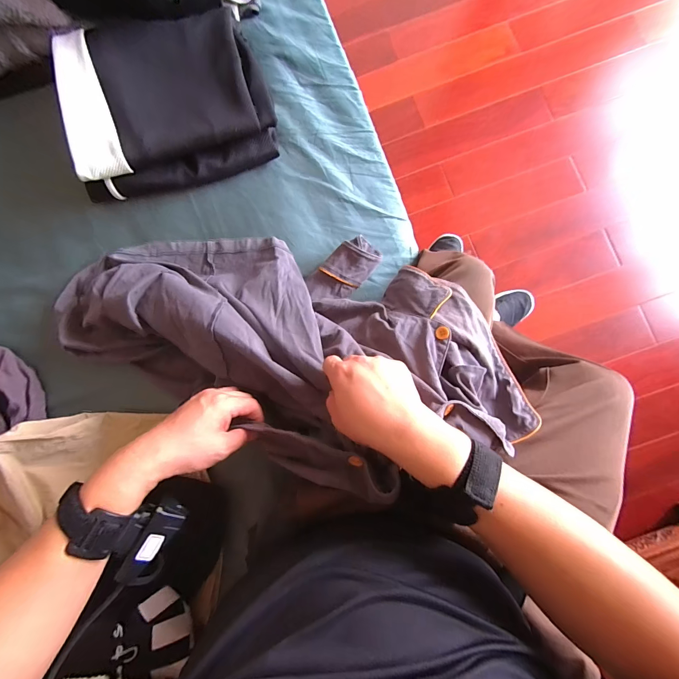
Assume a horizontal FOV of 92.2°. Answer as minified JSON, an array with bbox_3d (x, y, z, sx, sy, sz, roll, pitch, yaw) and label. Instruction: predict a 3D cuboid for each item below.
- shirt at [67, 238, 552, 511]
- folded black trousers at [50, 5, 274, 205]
[{"bbox_3d":[-0.082,-0.006,0.423,0.626,0.132,0.277,12,86,11],"label":"shirt"},{"bbox_3d":[-0.239,-0.339,0.473,0.263,0.096,0.205,-13,84,1],"label":"folded black trousers"}]

